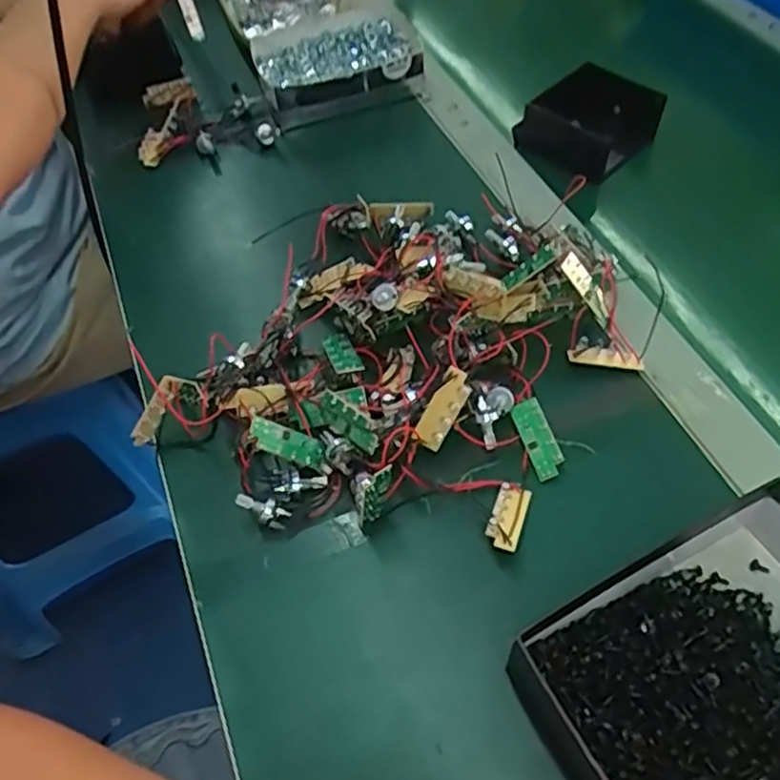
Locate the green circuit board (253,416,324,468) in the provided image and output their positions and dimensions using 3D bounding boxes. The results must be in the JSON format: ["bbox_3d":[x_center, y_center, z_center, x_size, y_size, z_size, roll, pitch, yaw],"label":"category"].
[{"bbox_3d":[-0.057,0.029,0.380,0.005,0.049,0.015,-5,65,50],"label":"green circuit board"}]

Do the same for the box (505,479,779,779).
[{"bbox_3d":[0.157,0.128,0.307,0.173,0.045,0.119,-24,56,-13],"label":"box"}]

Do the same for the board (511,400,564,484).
[{"bbox_3d":[0.086,0.028,0.399,0.019,0.004,0.048,-14,68,-6],"label":"board"}]

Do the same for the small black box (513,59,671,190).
[{"bbox_3d":[0.166,-0.222,0.572,0.100,0.050,0.081,-40,61,-22],"label":"small black box"}]

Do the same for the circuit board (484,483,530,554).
[{"bbox_3d":[0.065,0.067,0.370,0.018,0.008,0.045,15,37,14],"label":"circuit board"}]

